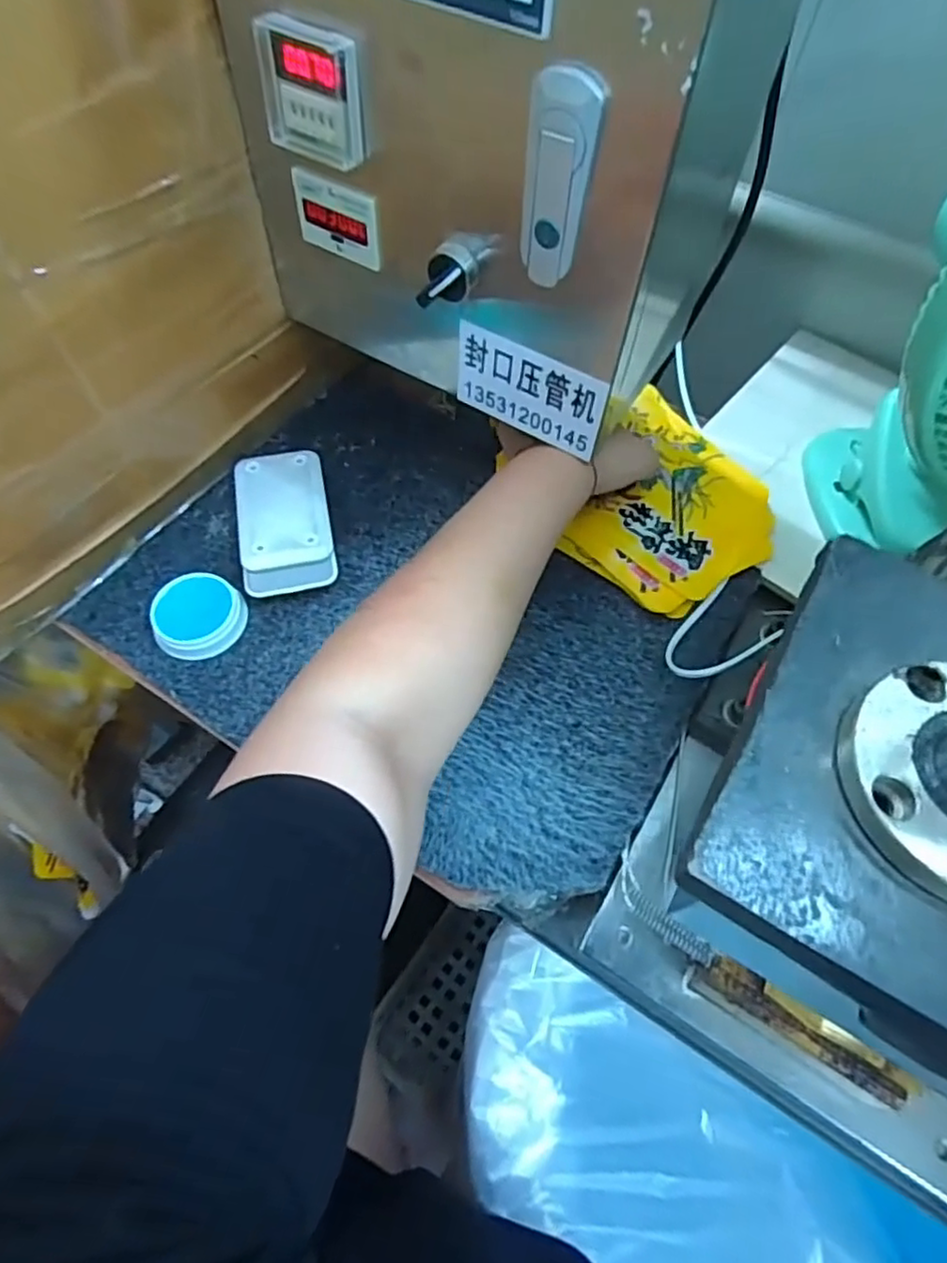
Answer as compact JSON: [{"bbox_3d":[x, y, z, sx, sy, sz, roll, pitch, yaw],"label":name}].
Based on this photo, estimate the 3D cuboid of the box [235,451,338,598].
[{"bbox_3d":[-0.142,-0.082,0.505,0.065,0.030,0.117,-9,60,-7],"label":"box"}]

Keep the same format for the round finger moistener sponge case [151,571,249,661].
[{"bbox_3d":[-0.193,-0.012,0.465,0.060,0.021,0.057,1,60,-1],"label":"round finger moistener sponge case"}]

